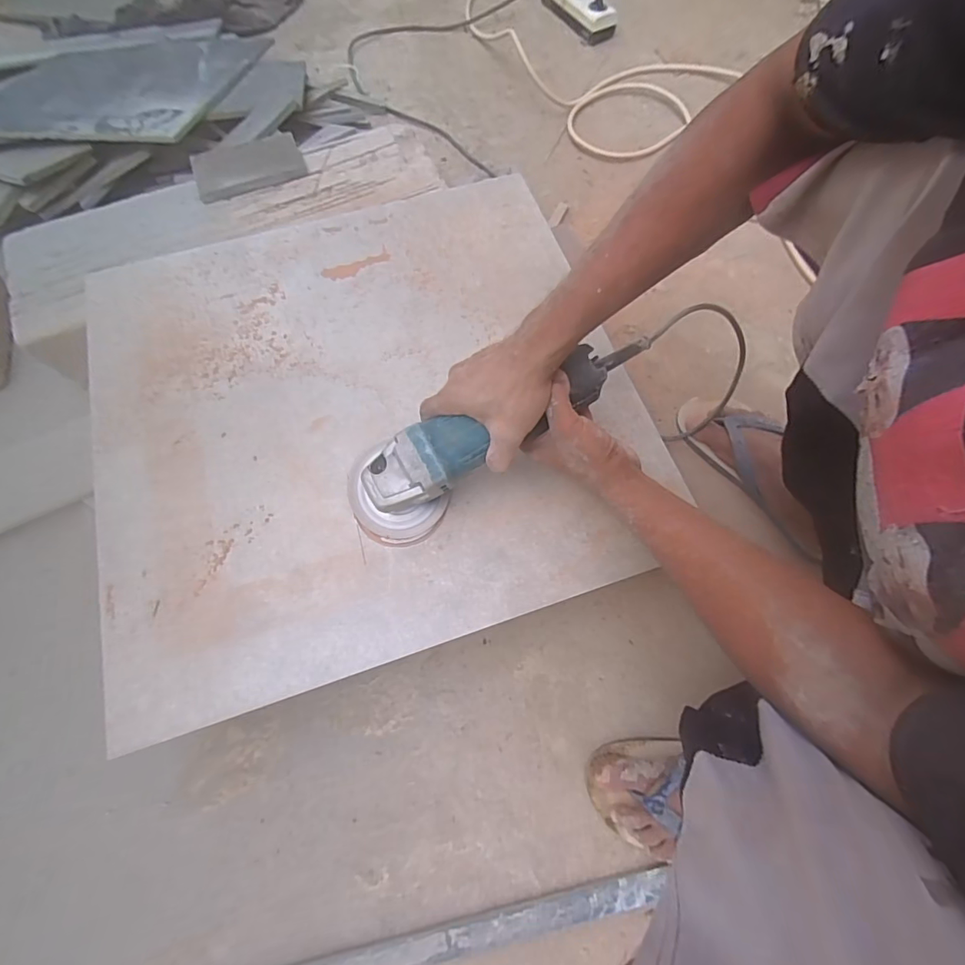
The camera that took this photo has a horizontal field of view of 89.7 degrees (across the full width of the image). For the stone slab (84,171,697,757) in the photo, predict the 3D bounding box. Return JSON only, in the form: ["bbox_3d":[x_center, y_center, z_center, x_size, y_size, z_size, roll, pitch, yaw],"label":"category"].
[{"bbox_3d":[-0.138,-0.100,0.557,0.580,0.012,0.566,-17,70,-7],"label":"stone slab"}]

